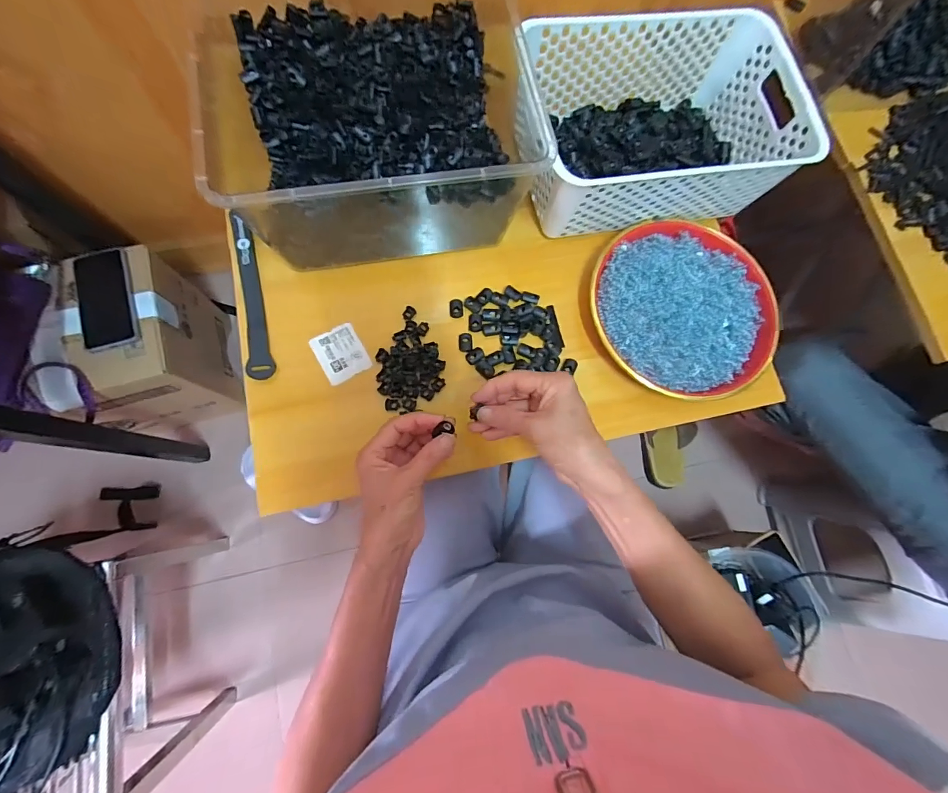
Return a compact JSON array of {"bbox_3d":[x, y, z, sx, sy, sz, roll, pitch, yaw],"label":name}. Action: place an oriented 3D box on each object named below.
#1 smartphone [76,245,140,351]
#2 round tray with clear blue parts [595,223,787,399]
[{"bbox_3d":[-0.571,-0.154,0.633,0.074,0.015,0.162,-12,79,-8],"label":"smartphone"},{"bbox_3d":[0.242,-0.105,0.469,0.213,0.024,0.208,1,78,-5],"label":"round tray with clear blue parts"}]

